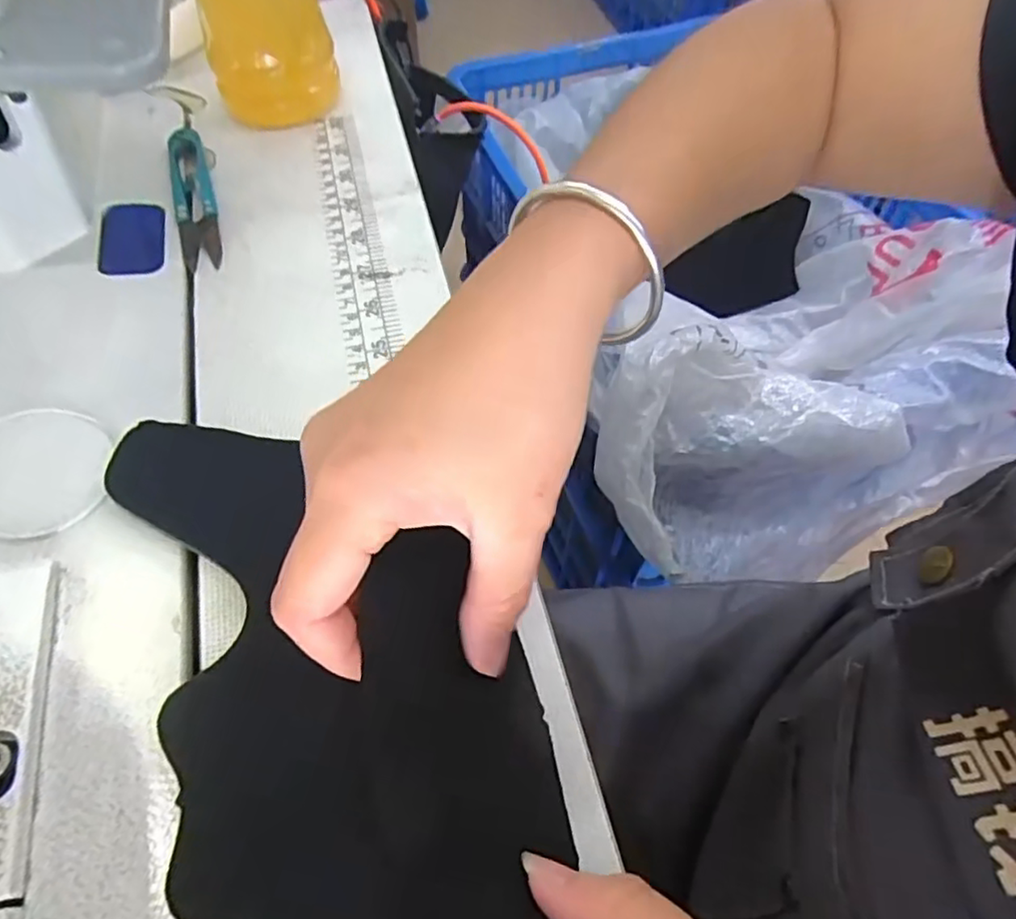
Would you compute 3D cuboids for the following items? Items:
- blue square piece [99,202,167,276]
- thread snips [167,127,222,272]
[{"bbox_3d":[-0.183,-0.109,0.308,0.030,0.004,0.052,-12,59,-11],"label":"blue square piece"},{"bbox_3d":[-0.162,-0.138,0.326,0.019,0.009,0.104,-15,59,-13],"label":"thread snips"}]

